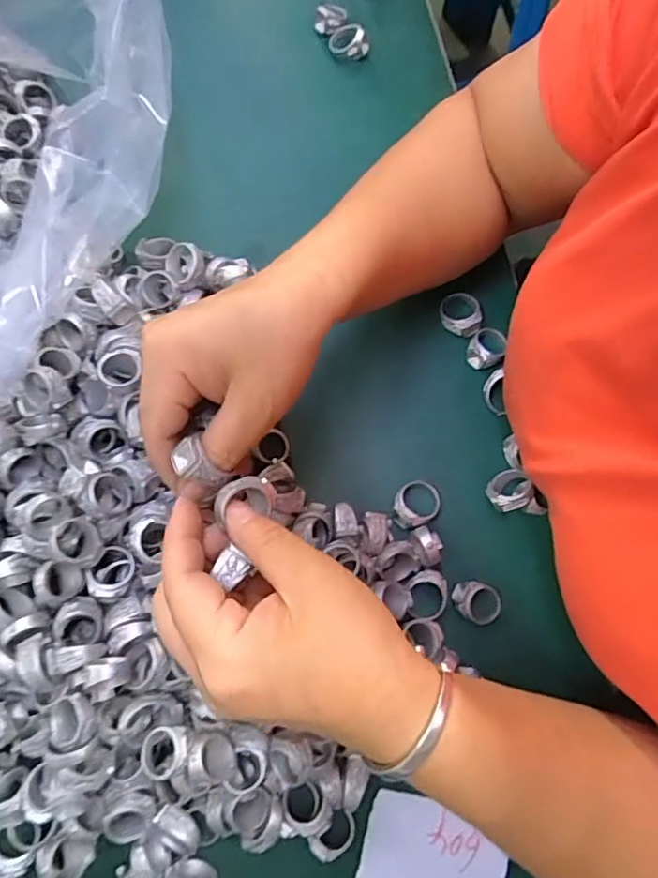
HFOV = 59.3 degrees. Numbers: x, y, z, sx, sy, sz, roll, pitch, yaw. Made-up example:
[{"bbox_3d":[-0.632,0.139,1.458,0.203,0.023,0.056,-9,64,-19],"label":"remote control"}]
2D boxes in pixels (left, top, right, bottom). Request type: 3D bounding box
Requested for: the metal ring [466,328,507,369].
[{"bbox_3d":[0.106,-0.062,0.386,0.023,0.012,0.030,33,78,7],"label":"metal ring"}]

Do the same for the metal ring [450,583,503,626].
[{"bbox_3d":[0.088,0.097,0.344,0.030,0.011,0.023,24,77,5],"label":"metal ring"}]

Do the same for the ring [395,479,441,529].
[{"bbox_3d":[0.053,0.039,0.356,0.031,0.012,0.026,-28,78,-8],"label":"ring"}]

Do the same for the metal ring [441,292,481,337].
[{"bbox_3d":[0.089,-0.086,0.390,0.025,0.013,0.029,4,76,0],"label":"metal ring"}]

